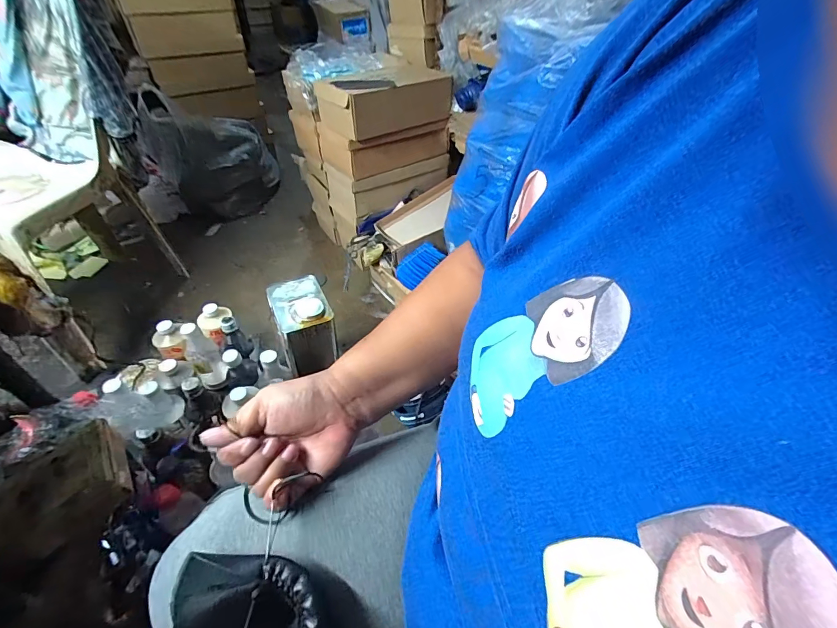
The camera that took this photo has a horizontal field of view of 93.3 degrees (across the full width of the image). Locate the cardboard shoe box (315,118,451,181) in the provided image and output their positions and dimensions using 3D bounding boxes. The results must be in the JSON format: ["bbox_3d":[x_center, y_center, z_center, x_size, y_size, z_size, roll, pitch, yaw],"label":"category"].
[{"bbox_3d":[-0.094,-0.480,1.094,0.323,0.096,0.161,-25,51,-26],"label":"cardboard shoe box"}]

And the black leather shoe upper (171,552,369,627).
[{"bbox_3d":[-0.107,0.222,0.282,0.138,0.083,0.072,4,44,1],"label":"black leather shoe upper"}]

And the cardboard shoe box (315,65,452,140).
[{"bbox_3d":[-0.092,-0.553,1.020,0.350,0.099,0.176,-31,53,-30],"label":"cardboard shoe box"}]

